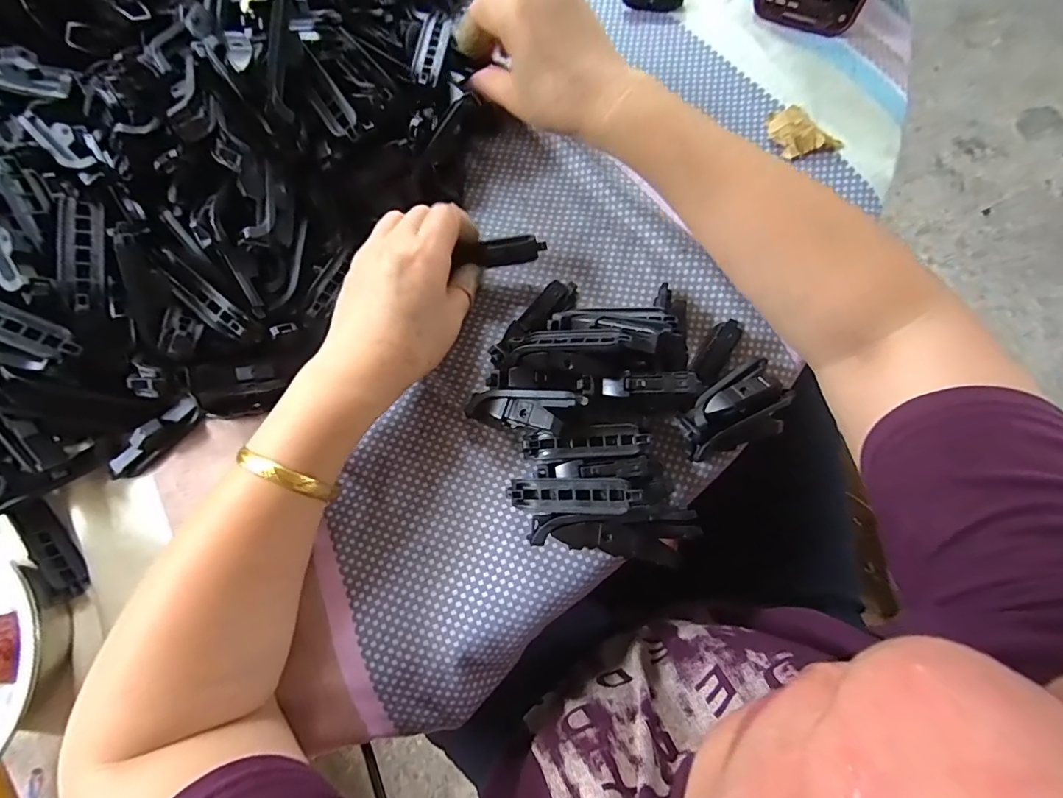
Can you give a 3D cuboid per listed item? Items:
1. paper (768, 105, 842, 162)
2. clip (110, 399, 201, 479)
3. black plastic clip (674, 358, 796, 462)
[{"bbox_3d":[0.188,-0.185,0.328,0.029,0.012,0.048,-39,80,-7],"label":"paper"},{"bbox_3d":[-0.232,0.024,0.286,0.020,0.018,0.061,43,82,9],"label":"clip"},{"bbox_3d":[0.121,0.009,0.278,0.071,0.030,0.041,-30,79,-5],"label":"black plastic clip"}]

